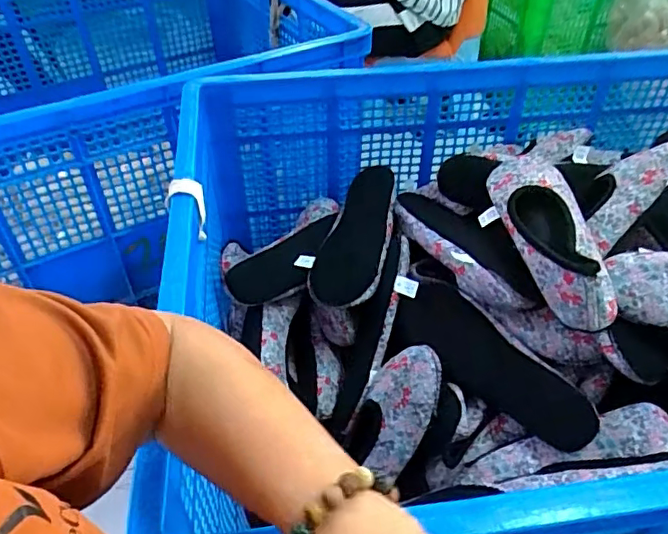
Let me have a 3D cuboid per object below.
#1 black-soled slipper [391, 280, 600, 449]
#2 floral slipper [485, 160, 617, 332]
[{"bbox_3d":[0.190,0.120,0.683,0.252,0.055,0.094,37,96,23],"label":"black-soled slipper"},{"bbox_3d":[0.249,-0.035,0.658,0.089,0.063,0.242,-3,43,-3],"label":"floral slipper"}]

